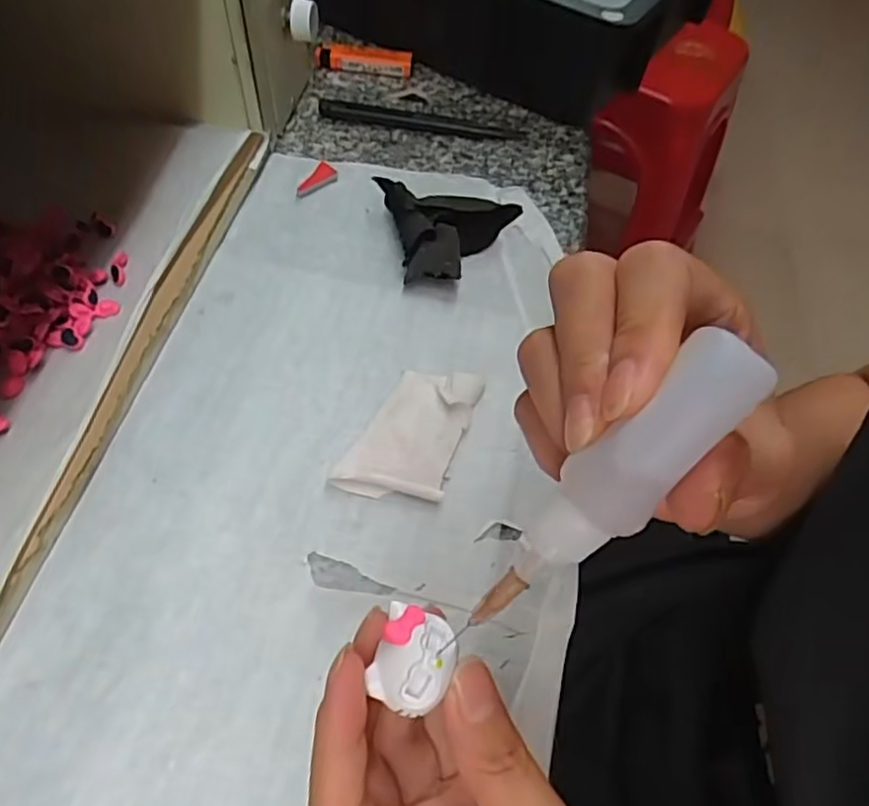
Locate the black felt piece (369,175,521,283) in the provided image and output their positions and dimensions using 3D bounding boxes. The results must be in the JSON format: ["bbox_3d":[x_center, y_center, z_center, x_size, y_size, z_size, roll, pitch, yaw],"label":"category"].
[{"bbox_3d":[0.000,-0.099,0.404,0.085,0.022,0.068,14,56,6],"label":"black felt piece"}]

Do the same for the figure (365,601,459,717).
[{"bbox_3d":[-0.005,0.065,0.170,0.020,0.007,0.026,18,56,10],"label":"figure"}]

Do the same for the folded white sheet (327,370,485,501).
[{"bbox_3d":[-0.011,0.012,0.332,0.050,0.011,0.082,17,56,9],"label":"folded white sheet"}]

